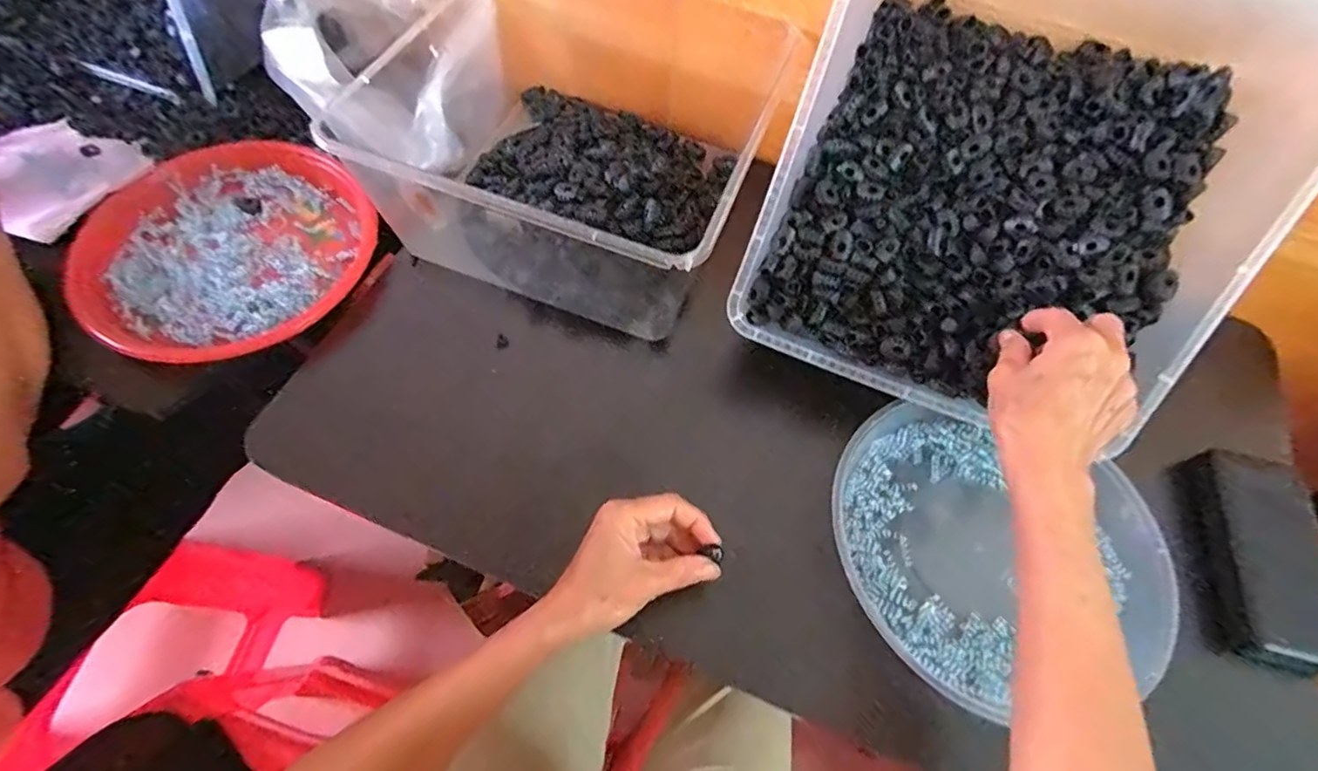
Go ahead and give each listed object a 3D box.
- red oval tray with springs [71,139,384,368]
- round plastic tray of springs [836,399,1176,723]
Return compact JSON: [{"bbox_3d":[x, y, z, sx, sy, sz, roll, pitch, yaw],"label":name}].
[{"bbox_3d":[-0.381,-0.127,0.518,0.238,0.027,0.228,42,67,17],"label":"red oval tray with springs"},{"bbox_3d":[0.233,0.121,0.434,0.219,0.030,0.203,20,62,7],"label":"round plastic tray of springs"}]

